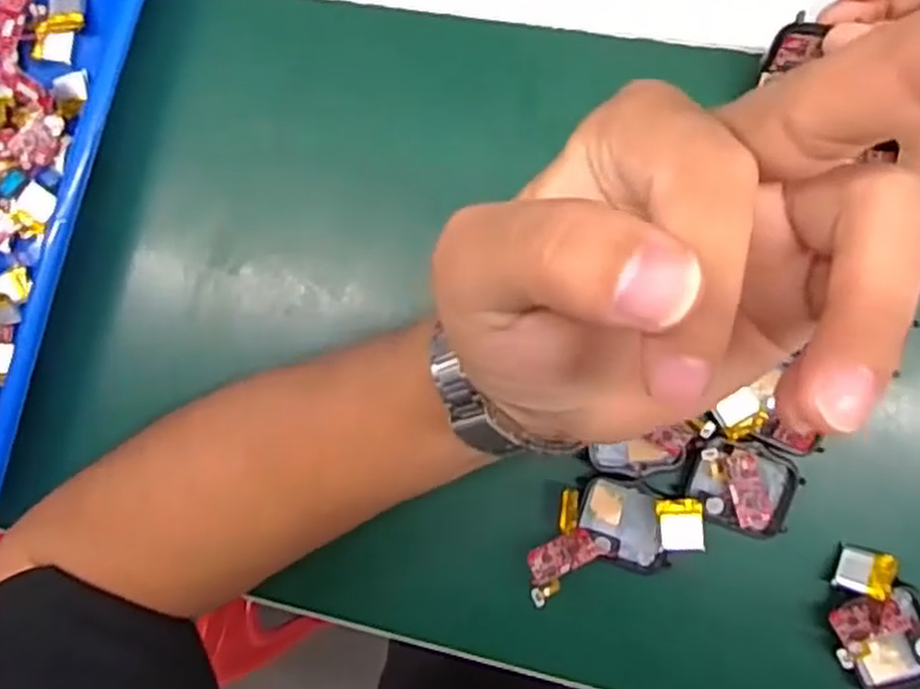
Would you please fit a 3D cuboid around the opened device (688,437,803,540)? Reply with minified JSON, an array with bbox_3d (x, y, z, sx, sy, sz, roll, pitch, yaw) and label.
[{"bbox_3d":[0.124,0.062,0.338,0.043,0.010,0.038,19,92,9],"label":"opened device"}]

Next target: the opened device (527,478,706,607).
[{"bbox_3d":[0.068,0.083,0.345,0.077,0.018,0.043,-12,87,9],"label":"opened device"}]

